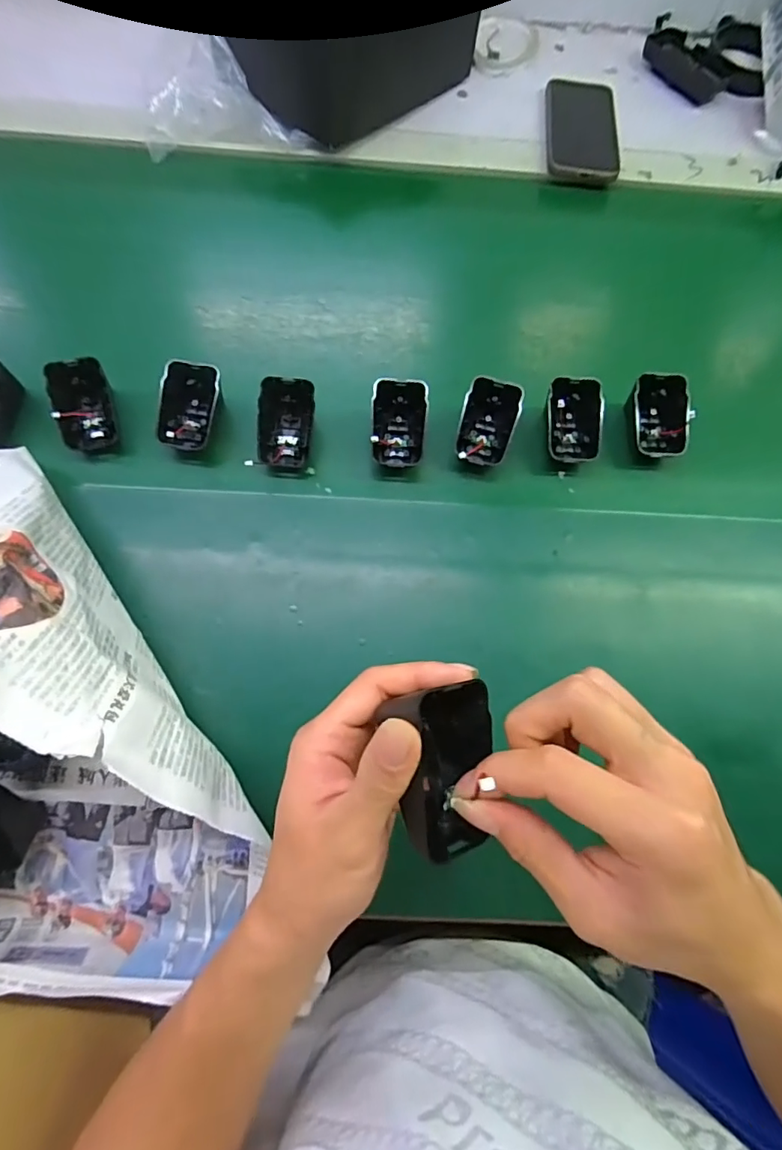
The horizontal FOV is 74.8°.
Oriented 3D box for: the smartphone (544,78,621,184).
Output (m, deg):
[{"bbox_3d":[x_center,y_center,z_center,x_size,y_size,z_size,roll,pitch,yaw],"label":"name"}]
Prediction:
[{"bbox_3d":[0.214,-0.499,0.573,0.079,0.014,0.169,6,73,1],"label":"smartphone"}]

